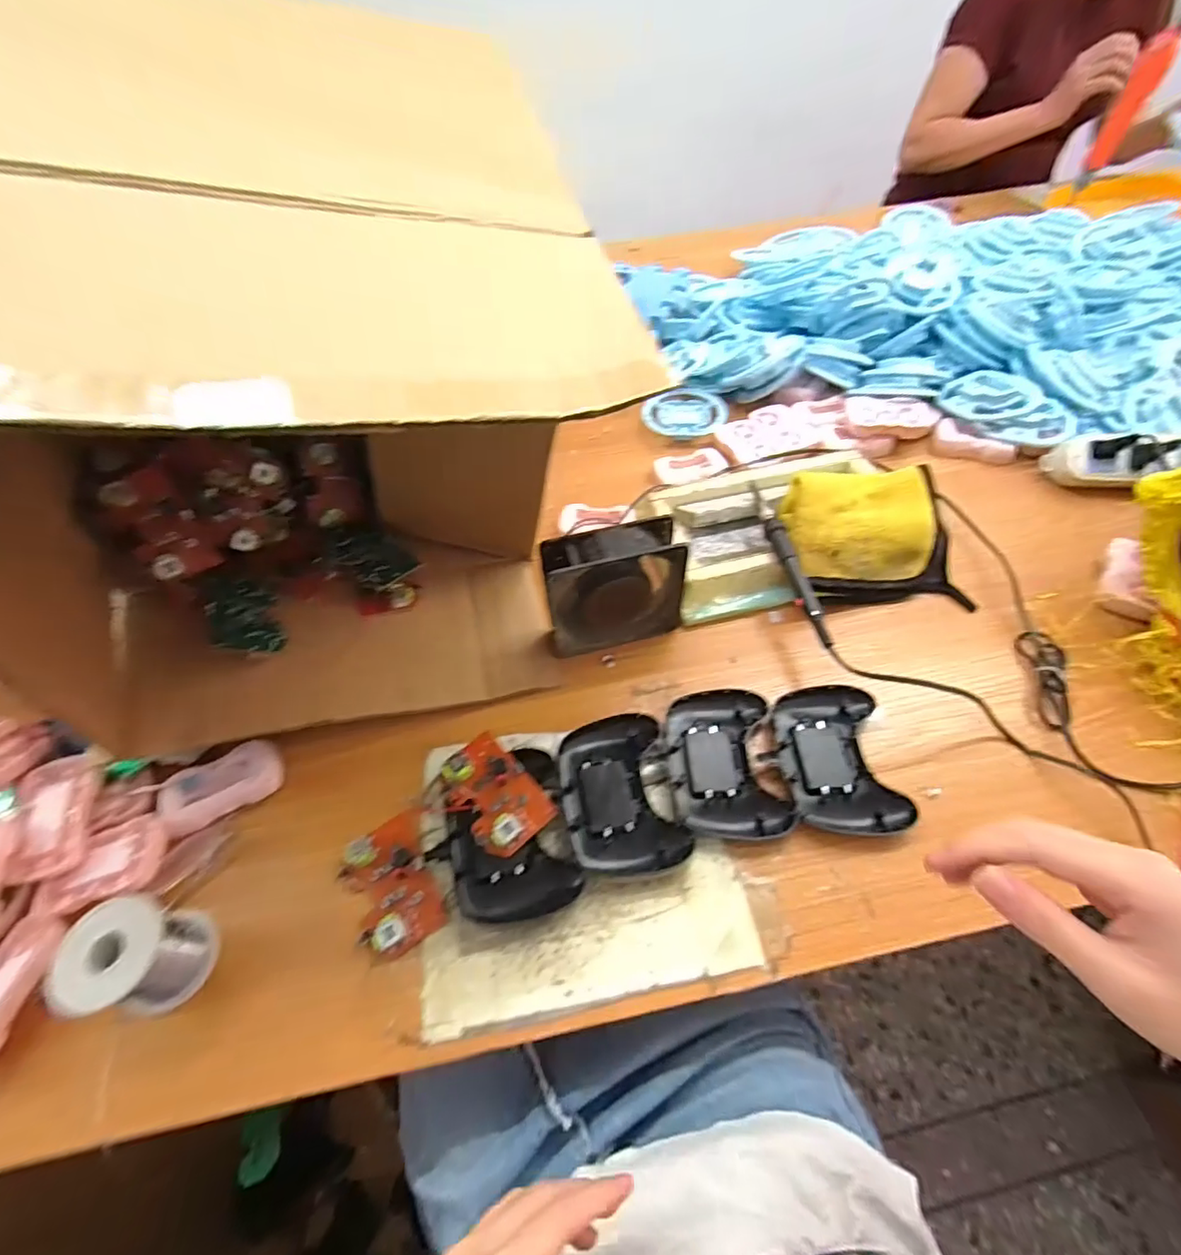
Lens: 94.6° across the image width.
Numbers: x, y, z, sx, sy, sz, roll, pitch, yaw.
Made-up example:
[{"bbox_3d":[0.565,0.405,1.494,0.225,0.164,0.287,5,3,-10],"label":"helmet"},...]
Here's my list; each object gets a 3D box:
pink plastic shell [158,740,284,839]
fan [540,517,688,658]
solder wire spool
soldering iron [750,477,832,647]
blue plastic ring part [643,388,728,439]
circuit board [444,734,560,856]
[{"bbox_3d":[-0.301,0.130,0.448,0.089,0.017,0.049,-29,58,-17],"label":"pink plastic shell"},{"bbox_3d":[0.020,-0.034,0.488,0.117,0.120,0.044,-14,55,-7],"label":"fan"},{"bbox_3d":[-0.297,0.216,0.358,0.059,0.063,0.060,6,55,7],"label":"solder wire spool"},{"bbox_3d":[0.187,-0.067,0.520,0.019,0.024,0.200,-10,55,-4],"label":"soldering iron"},{"bbox_3d":[0.125,-0.283,0.714,0.105,0.014,0.092,18,58,15],"label":"blue plastic ring part"},{"bbox_3d":[-0.074,0.126,0.418,0.057,0.018,0.087,-36,65,-22],"label":"circuit board"}]

